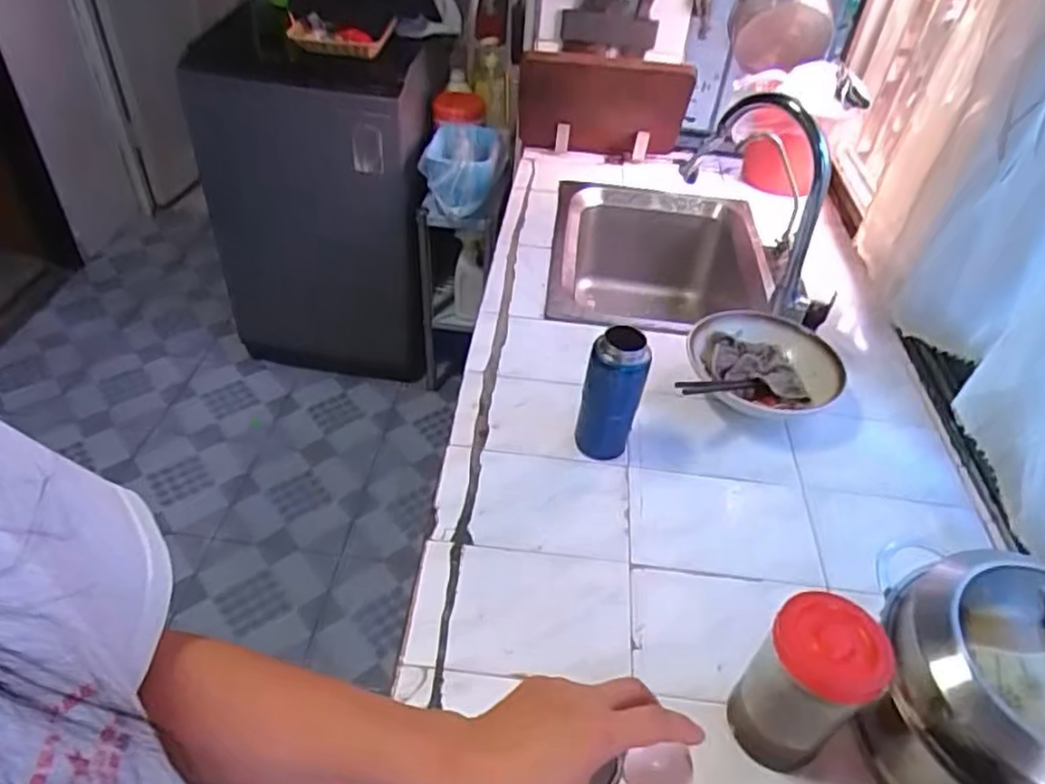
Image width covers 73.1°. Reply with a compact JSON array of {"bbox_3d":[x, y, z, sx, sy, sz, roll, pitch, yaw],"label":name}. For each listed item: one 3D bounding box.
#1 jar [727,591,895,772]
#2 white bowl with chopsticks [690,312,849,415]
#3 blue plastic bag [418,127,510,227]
[{"bbox_3d":[0.243,0.251,0.607,0.083,0.152,0.085,3,43,-3],"label":"jar"},{"bbox_3d":[0.334,-0.030,0.976,0.207,0.078,0.182,10,43,4],"label":"white bowl with chopsticks"},{"bbox_3d":[-0.131,-0.489,1.574,0.176,0.176,0.196,4,43,-2],"label":"blue plastic bag"}]

